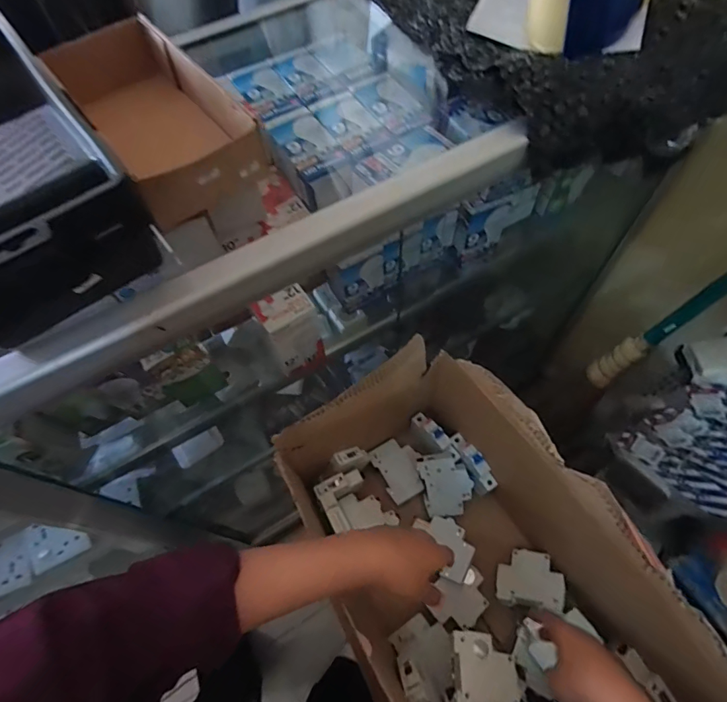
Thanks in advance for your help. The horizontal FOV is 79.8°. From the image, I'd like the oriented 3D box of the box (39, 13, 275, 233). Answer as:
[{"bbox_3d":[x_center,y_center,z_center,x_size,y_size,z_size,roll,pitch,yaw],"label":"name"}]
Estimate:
[{"bbox_3d":[-0.200,-0.232,0.415,0.110,0.072,0.270,-35,66,-14],"label":"box"}]

